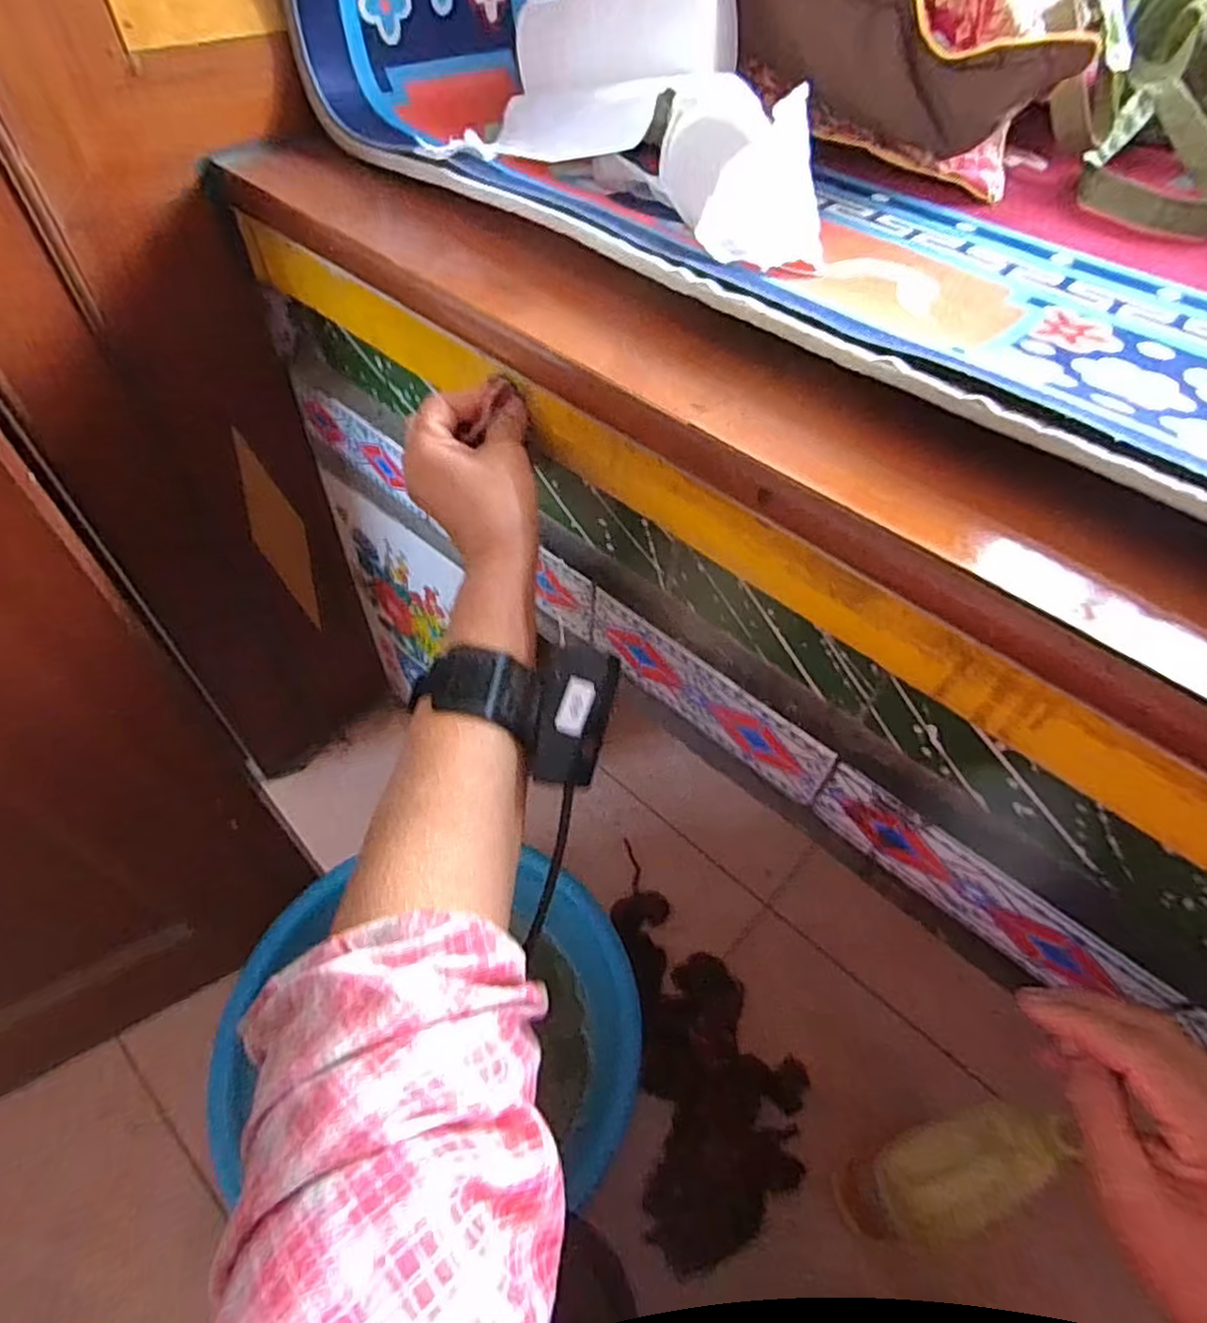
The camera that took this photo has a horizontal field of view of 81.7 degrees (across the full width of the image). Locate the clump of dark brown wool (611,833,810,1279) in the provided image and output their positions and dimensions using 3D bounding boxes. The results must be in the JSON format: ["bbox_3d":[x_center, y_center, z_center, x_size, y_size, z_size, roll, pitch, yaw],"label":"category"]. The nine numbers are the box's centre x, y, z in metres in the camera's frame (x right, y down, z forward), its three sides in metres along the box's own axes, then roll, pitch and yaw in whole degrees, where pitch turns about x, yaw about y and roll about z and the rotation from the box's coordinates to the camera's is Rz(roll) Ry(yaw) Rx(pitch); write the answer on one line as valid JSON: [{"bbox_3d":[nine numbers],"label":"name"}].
[{"bbox_3d":[0.117,0.408,0.758,0.186,0.035,0.376,-3,53,-5],"label":"clump of dark brown wool"}]

